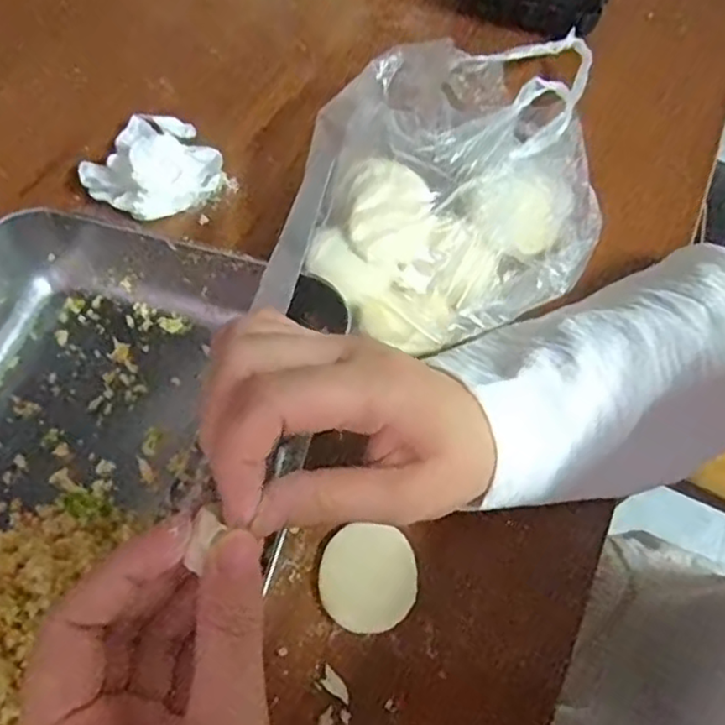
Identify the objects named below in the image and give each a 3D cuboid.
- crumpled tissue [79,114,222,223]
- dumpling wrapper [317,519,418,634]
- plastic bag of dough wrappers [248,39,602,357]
[{"bbox_3d":[-0.132,-0.127,0.407,0.077,0.030,0.078,-33,68,-18],"label":"crumpled tissue"},{"bbox_3d":[0.002,0.100,0.307,0.044,0.006,0.042,0,61,-3],"label":"dumpling wrapper"},{"bbox_3d":[0.060,-0.121,0.407,0.167,0.057,0.265,12,62,4],"label":"plastic bag of dough wrappers"}]

